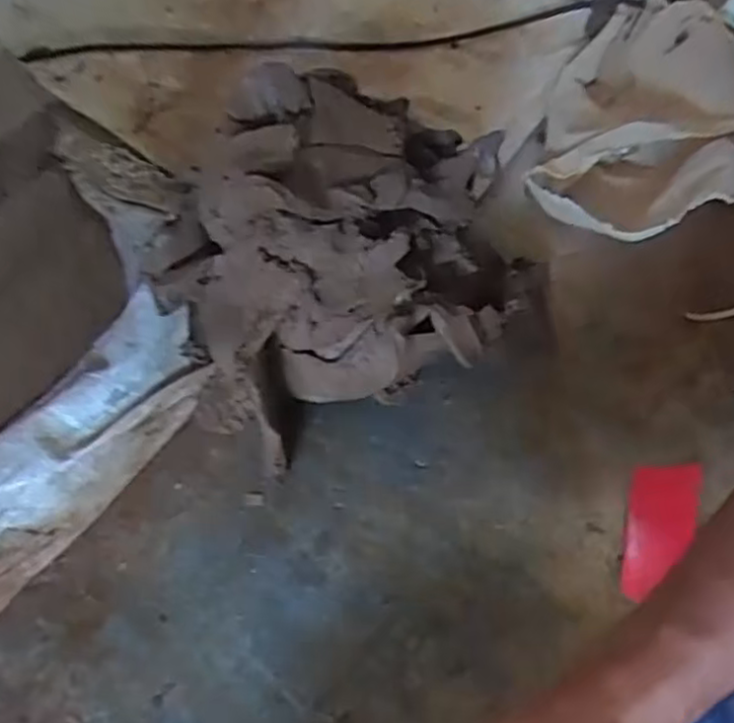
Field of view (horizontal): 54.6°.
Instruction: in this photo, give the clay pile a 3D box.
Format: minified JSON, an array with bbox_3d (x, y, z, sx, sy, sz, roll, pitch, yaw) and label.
[{"bbox_3d":[-0.015,-0.081,0.533,0.272,0.226,0.184,-20,59,-11],"label":"clay pile"}]

